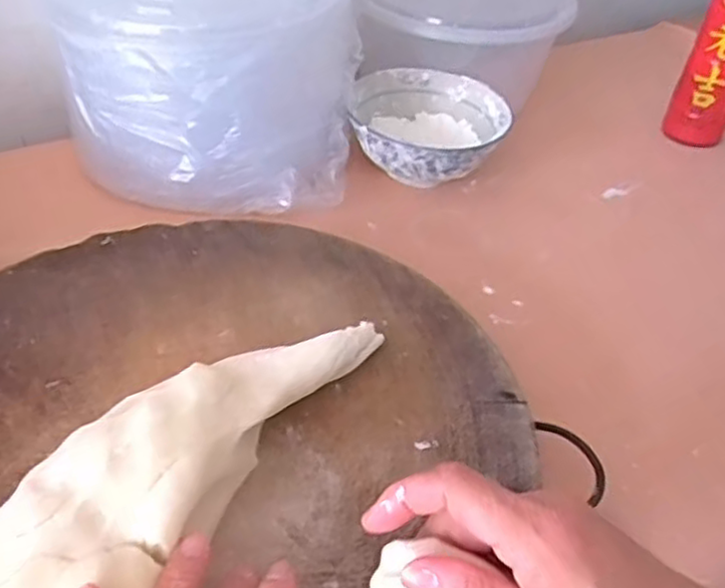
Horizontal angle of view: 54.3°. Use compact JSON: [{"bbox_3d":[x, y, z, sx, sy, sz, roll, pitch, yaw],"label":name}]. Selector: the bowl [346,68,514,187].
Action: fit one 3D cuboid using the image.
[{"bbox_3d":[0.057,-0.145,0.649,0.140,0.065,0.146,3,41,-3],"label":"bowl"}]

